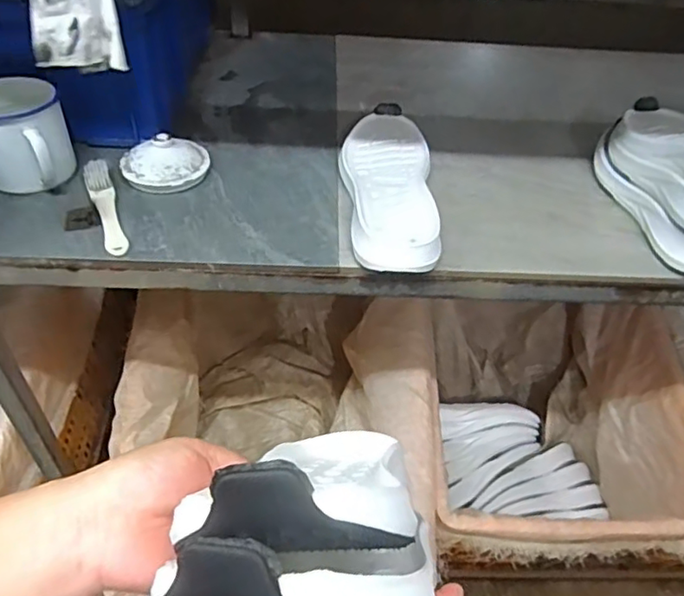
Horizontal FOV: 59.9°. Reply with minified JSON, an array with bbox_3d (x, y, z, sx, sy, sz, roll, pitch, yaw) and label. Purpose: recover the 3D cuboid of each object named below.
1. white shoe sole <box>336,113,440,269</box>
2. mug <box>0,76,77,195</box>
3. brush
[{"bbox_3d":[0.052,-0.131,0.690,0.112,0.040,0.300,4,44,0],"label":"white shoe sole"},{"bbox_3d":[-0.362,-0.179,0.665,0.101,0.094,0.111,-13,47,-17],"label":"mug"},{"bbox_3d":[-0.257,-0.100,0.647,0.027,0.020,0.155,-16,48,-20],"label":"brush"}]

